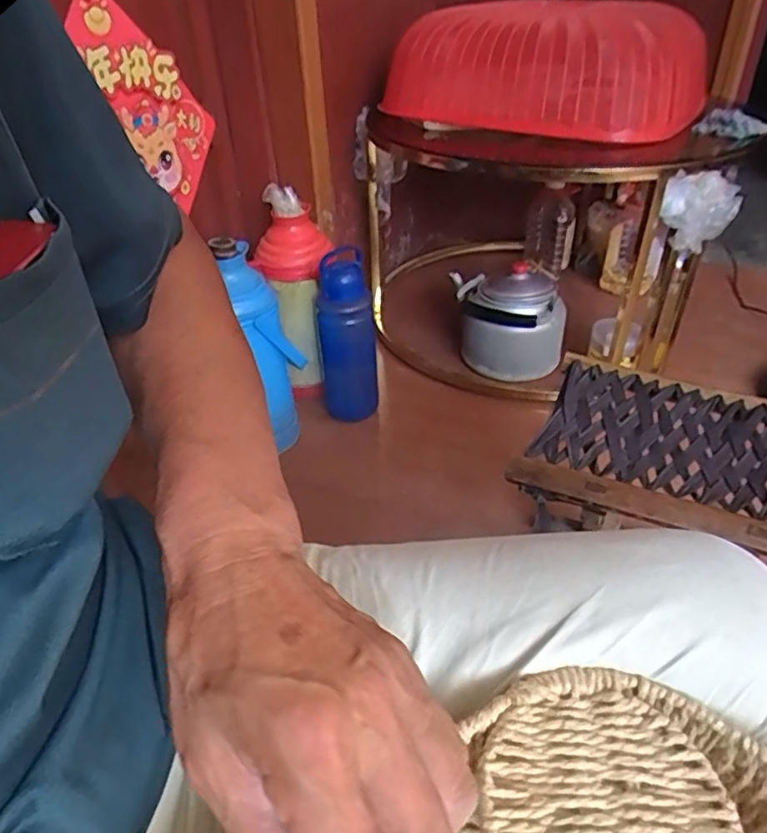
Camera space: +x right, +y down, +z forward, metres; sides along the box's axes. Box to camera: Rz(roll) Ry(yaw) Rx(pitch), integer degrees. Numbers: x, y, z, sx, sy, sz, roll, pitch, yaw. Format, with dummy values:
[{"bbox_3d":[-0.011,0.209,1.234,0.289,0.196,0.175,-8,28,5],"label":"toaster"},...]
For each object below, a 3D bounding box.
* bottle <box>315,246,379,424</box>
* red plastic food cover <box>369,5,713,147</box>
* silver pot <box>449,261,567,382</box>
[{"bbox_3d":[-0.068,-0.137,1.164,0.106,0.323,0.103,-5,37,-3],"label":"bottle"},{"bbox_3d":[0.273,-0.626,1.117,0.526,0.180,0.238,21,43,28],"label":"red plastic food cover"},{"bbox_3d":[0.261,-0.202,1.324,0.234,0.197,0.219,4,37,9],"label":"silver pot"}]

